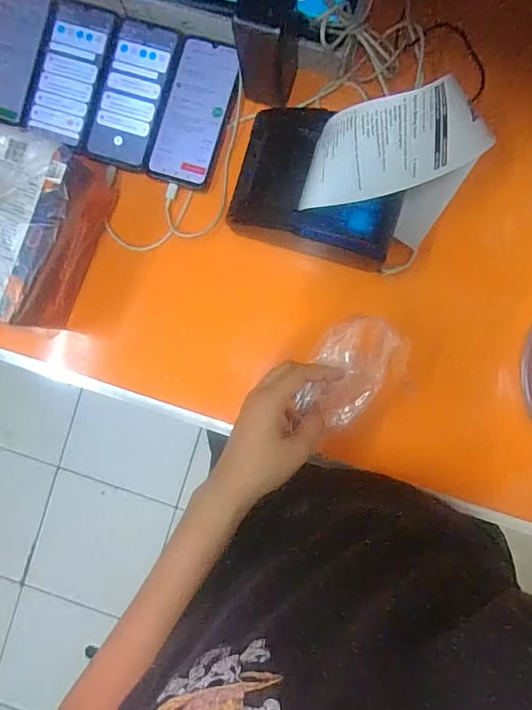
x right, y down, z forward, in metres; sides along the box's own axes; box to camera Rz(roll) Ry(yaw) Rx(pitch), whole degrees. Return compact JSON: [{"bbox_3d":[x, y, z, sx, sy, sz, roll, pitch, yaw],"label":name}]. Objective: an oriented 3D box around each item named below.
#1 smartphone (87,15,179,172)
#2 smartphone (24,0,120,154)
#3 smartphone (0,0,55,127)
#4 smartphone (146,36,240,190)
[{"bbox_3d":[-0.153,-0.296,0.509,0.072,0.015,0.156,17,92,2],"label":"smartphone"},{"bbox_3d":[-0.224,-0.319,0.507,0.077,0.008,0.153,16,92,2],"label":"smartphone"},{"bbox_3d":[-0.296,-0.338,0.506,0.067,0.015,0.151,17,92,2],"label":"smartphone"},{"bbox_3d":[-0.081,-0.274,0.504,0.072,0.007,0.156,18,92,2],"label":"smartphone"}]

